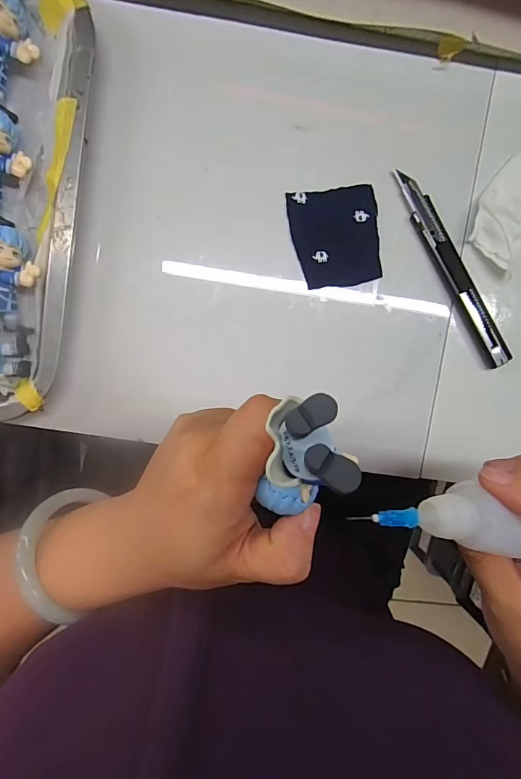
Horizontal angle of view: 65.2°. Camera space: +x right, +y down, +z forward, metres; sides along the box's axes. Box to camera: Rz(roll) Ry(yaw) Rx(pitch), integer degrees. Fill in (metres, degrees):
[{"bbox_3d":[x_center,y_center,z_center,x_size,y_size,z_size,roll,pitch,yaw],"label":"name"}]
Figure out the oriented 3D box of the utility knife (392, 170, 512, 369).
[{"bbox_3d":[0.127,-0.079,0.268,0.015,0.014,0.140,-31,96,0],"label":"utility knife"}]

